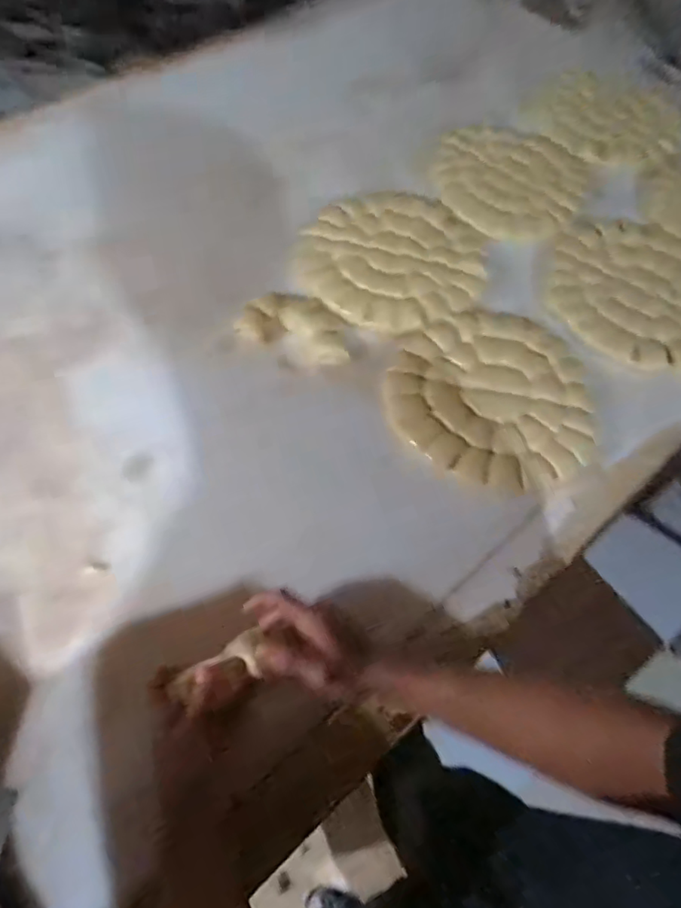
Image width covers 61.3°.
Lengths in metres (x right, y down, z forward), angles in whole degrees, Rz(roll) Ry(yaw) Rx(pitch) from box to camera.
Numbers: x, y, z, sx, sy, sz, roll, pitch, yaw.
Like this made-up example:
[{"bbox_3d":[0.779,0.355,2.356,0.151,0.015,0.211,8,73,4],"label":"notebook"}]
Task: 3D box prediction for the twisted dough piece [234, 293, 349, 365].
[{"bbox_3d":[-0.063,-0.187,0.834,0.172,0.045,0.081,14,61,4],"label":"twisted dough piece"}]

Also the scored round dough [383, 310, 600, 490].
[{"bbox_3d":[0.203,-0.087,0.778,0.266,0.028,0.277,2,61,-3],"label":"scored round dough"}]

